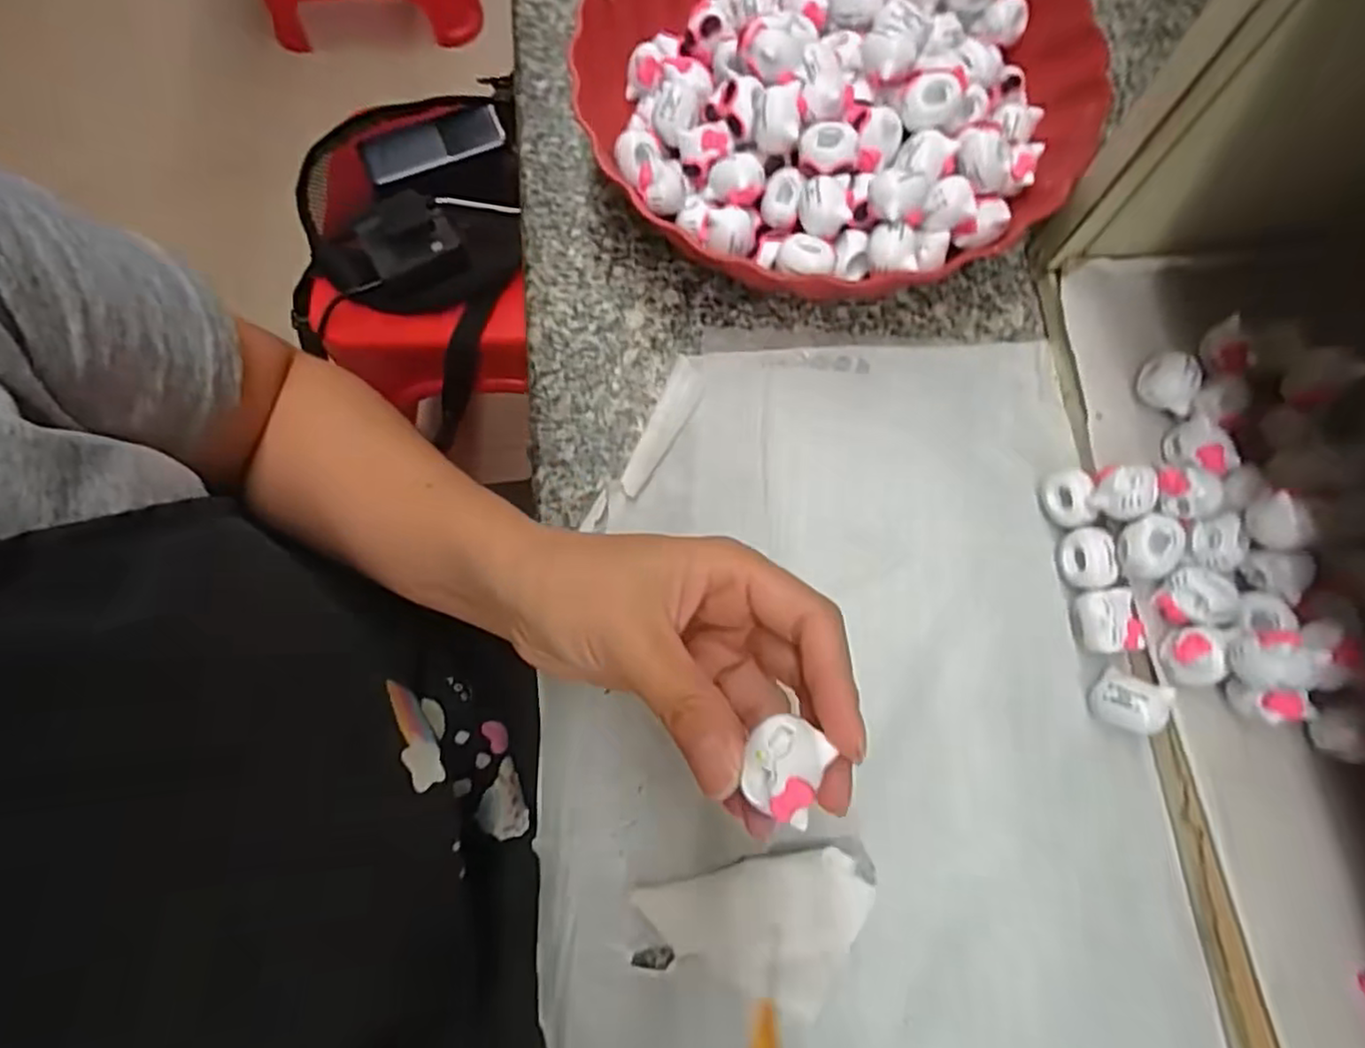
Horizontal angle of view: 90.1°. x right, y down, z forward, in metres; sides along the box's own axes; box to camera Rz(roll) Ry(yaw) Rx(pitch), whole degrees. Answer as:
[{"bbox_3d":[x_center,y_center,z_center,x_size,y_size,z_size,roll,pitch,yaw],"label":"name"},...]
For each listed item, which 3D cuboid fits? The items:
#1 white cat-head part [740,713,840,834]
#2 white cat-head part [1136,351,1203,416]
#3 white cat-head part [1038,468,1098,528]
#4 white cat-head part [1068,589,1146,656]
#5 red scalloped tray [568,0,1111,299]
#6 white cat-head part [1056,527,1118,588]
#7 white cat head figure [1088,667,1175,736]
[{"bbox_3d":[0.026,0.061,0.174,0.020,0.007,0.023,19,75,7],"label":"white cat-head part"},{"bbox_3d":[0.204,-0.059,0.284,0.021,0.013,0.021,36,78,11],"label":"white cat-head part"},{"bbox_3d":[0.162,-0.010,0.289,0.017,0.020,0.023,0,74,2],"label":"white cat-head part"},{"bbox_3d":[0.172,0.040,0.276,0.021,0.019,0.024,-2,74,1],"label":"white cat-head part"},{"bbox_3d":[0.074,-0.213,0.328,0.231,0.061,0.223,-34,76,-8],"label":"red scalloped tray"},{"bbox_3d":[0.167,0.015,0.283,0.016,0.019,0.024,-4,74,0],"label":"white cat-head part"},{"bbox_3d":[0.174,0.069,0.265,0.025,0.020,0.020,26,76,9],"label":"white cat head figure"}]

